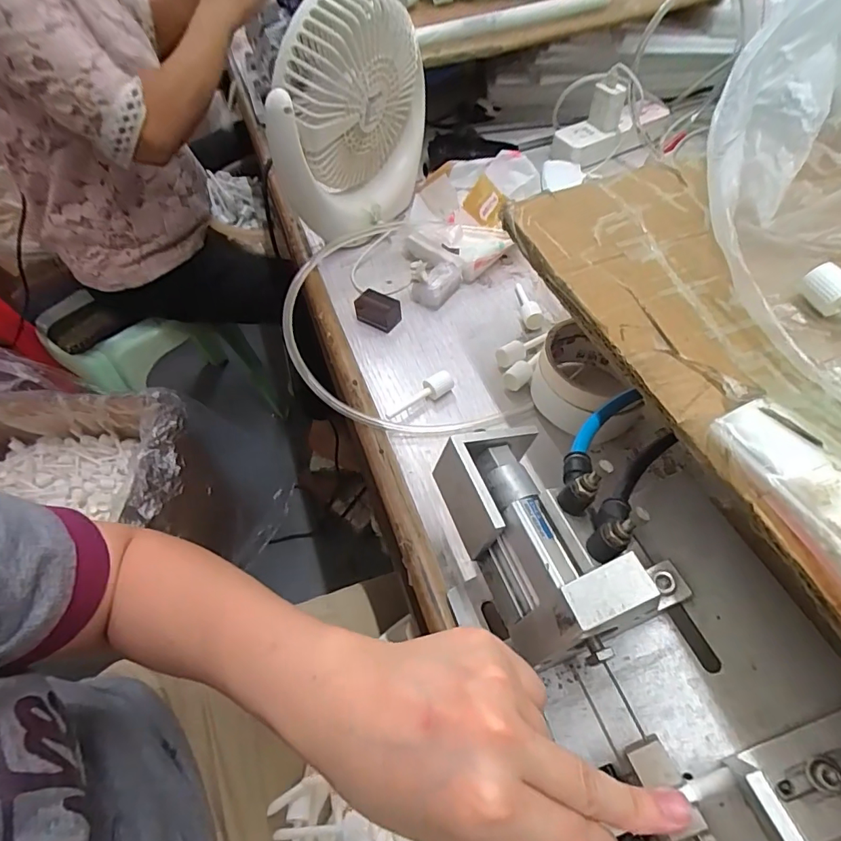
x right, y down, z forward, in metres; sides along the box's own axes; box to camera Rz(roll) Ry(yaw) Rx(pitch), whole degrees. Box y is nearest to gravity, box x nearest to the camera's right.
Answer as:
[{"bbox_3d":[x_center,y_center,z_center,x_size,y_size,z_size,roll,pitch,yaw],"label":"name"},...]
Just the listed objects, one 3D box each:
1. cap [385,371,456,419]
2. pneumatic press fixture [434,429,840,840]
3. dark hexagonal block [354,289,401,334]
[{"bbox_3d":[-0.002,-0.020,0.403,0.063,0.018,0.012,-28,56,-15],"label":"cap"},{"bbox_3d":[0.122,0.148,0.198,0.125,0.091,0.364,-19,57,-9],"label":"pneumatic press fixture"},{"bbox_3d":[-0.040,-0.106,0.472,0.041,0.025,0.028,29,61,23],"label":"dark hexagonal block"}]

